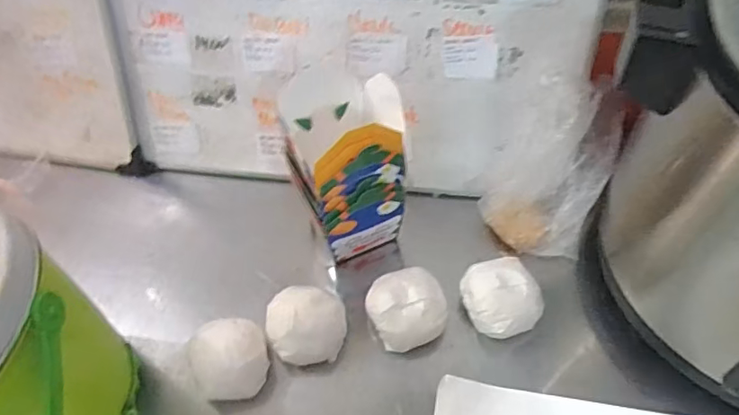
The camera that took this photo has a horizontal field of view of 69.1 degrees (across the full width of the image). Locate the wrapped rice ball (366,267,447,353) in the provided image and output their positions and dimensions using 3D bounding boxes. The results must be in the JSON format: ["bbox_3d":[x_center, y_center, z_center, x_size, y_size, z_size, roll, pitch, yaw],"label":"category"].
[{"bbox_3d":[0.041,0.113,0.604,0.081,0.070,0.086,-1,53,2],"label":"wrapped rice ball"}]

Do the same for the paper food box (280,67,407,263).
[{"bbox_3d":[-0.028,-0.046,0.606,0.114,0.194,0.118,-21,54,-12],"label":"paper food box"}]

